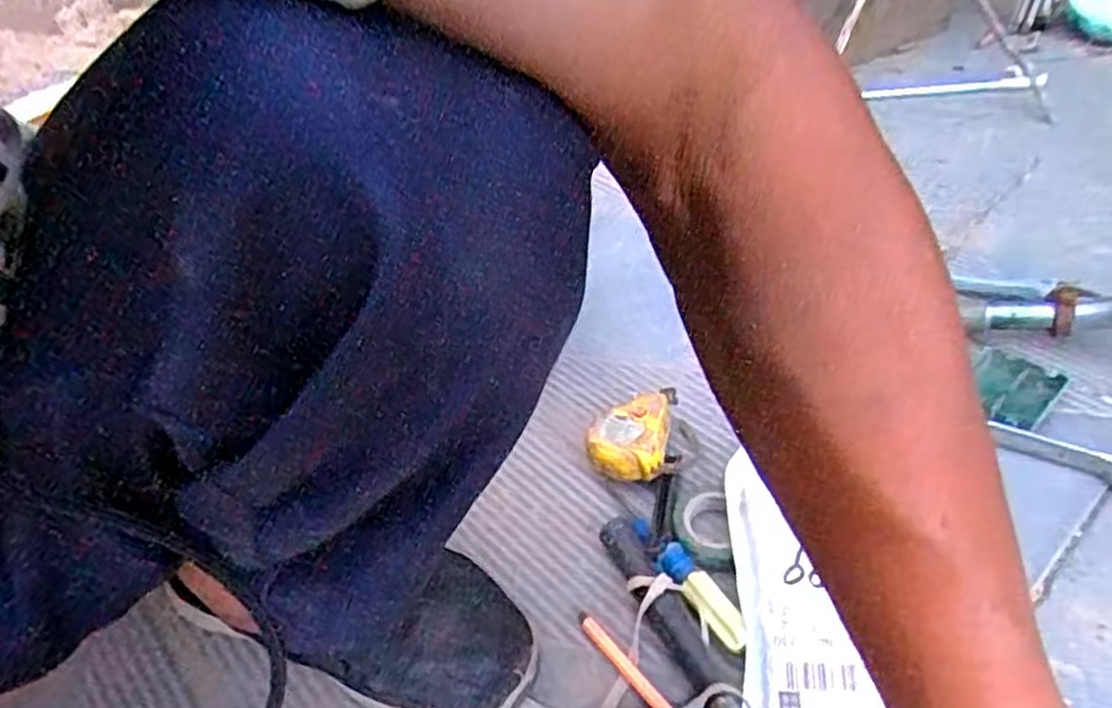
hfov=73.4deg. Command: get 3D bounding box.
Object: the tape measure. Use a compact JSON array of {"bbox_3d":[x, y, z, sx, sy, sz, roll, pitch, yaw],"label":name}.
[{"bbox_3d":[0.057,0.063,0.556,0.064,0.040,0.068,-1,43,7],"label":"tape measure"}]

